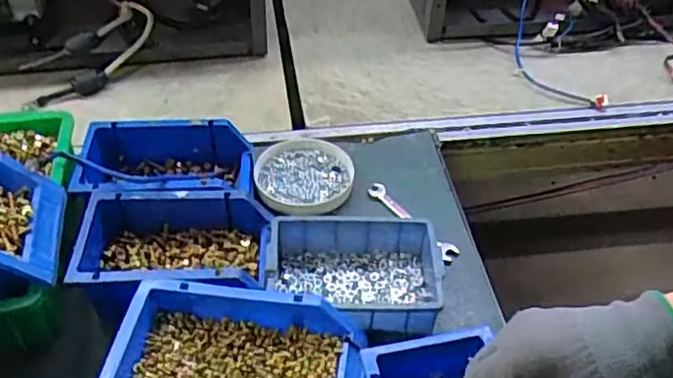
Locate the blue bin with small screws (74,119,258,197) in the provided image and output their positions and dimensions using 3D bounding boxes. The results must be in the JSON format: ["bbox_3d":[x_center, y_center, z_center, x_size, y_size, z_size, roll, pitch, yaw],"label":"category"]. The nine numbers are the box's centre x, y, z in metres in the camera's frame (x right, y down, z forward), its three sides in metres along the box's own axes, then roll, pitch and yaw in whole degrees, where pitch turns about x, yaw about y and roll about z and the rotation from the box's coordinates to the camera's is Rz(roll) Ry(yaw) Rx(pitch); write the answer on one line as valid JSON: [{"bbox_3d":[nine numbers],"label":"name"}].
[{"bbox_3d":[-0.169,-0.007,0.631,0.164,0.087,0.104,1,45,-1],"label":"blue bin with small screws"}]

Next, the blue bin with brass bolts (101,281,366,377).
[{"bbox_3d":[-0.072,0.144,0.474,0.181,0.077,0.113,6,45,4],"label":"blue bin with brass bolts"}]

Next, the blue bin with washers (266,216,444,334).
[{"bbox_3d":[0.015,0.077,0.560,0.147,0.046,0.103,1,45,-1],"label":"blue bin with washers"}]

